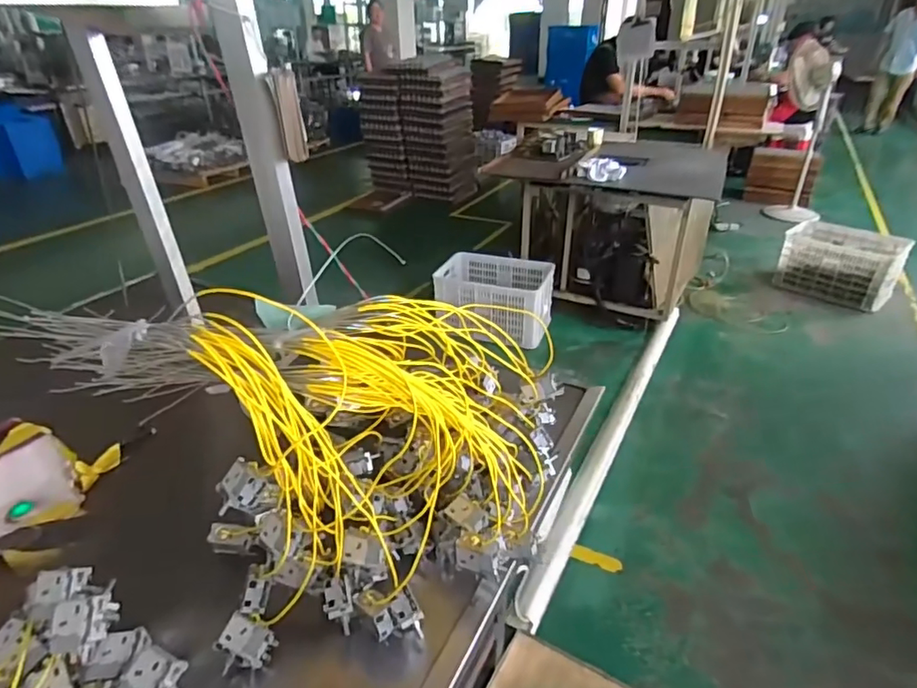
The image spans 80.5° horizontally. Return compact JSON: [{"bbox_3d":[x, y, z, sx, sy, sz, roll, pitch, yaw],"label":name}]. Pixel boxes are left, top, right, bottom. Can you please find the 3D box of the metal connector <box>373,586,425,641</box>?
[{"bbox_3d":[-0.063,0.291,0.575,0.049,0.046,0.028,-16,34,-14],"label":"metal connector"}]

